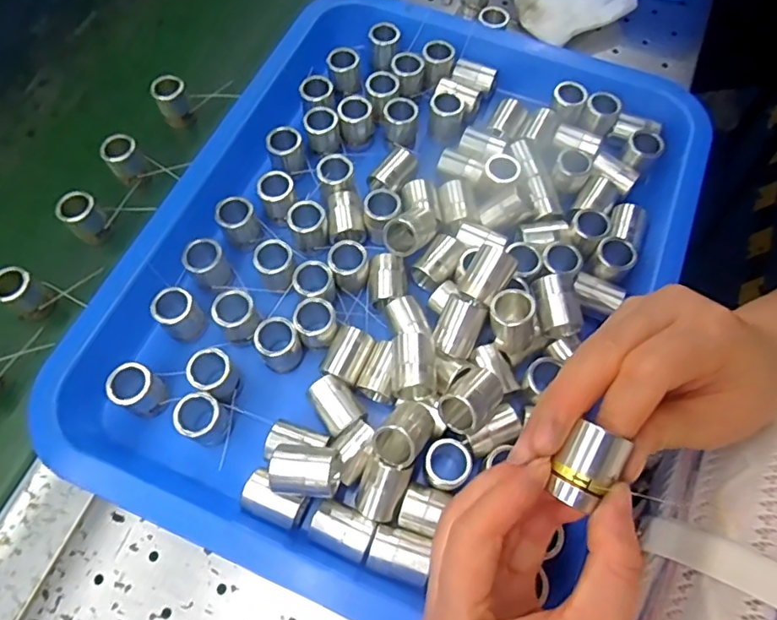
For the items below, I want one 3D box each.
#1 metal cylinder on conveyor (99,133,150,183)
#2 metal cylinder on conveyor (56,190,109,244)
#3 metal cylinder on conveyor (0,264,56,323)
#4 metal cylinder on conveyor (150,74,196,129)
[{"bbox_3d":[-0.181,-0.103,0.379,0.023,0.032,0.020,-32,69,-14],"label":"metal cylinder on conveyor"},{"bbox_3d":[-0.199,-0.060,0.360,0.022,0.033,0.019,-37,70,-16],"label":"metal cylinder on conveyor"},{"bbox_3d":[-0.224,-0.010,0.336,0.018,0.035,0.023,23,67,10],"label":"metal cylinder on conveyor"},{"bbox_3d":[-0.158,-0.152,0.402,0.022,0.032,0.018,-23,67,-10],"label":"metal cylinder on conveyor"}]

